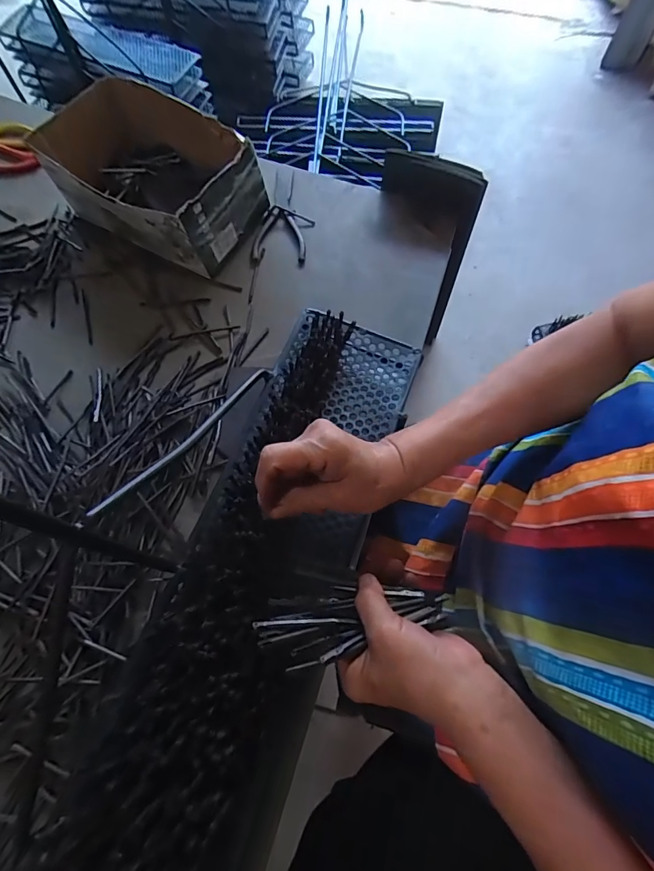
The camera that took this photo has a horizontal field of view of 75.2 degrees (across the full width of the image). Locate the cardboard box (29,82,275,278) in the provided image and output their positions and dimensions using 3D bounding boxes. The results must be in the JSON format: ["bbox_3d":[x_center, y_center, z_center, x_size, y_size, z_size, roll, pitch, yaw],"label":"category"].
[{"bbox_3d":[-0.257,-0.372,0.619,0.302,0.118,0.177,33,71,15],"label":"cardboard box"}]

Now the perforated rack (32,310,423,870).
[{"bbox_3d":[-0.062,0.136,0.363,0.151,0.052,0.606,17,69,8],"label":"perforated rack"}]

